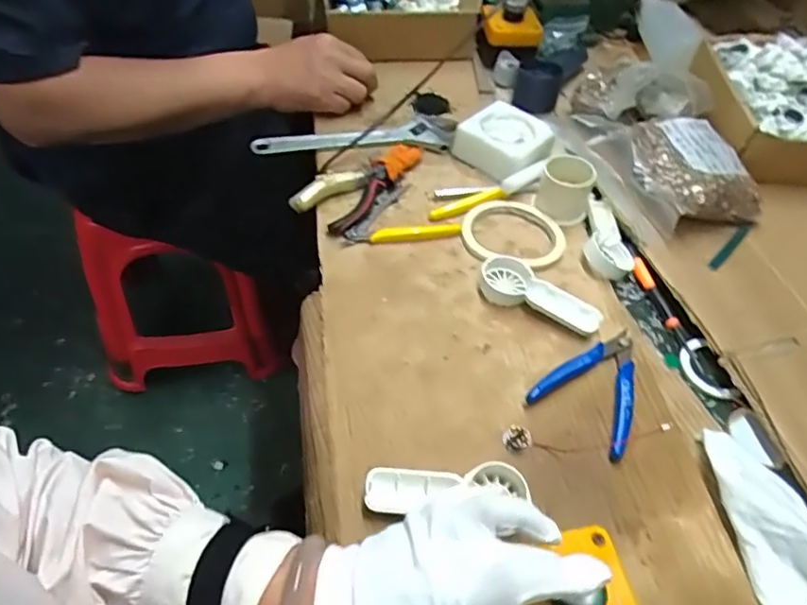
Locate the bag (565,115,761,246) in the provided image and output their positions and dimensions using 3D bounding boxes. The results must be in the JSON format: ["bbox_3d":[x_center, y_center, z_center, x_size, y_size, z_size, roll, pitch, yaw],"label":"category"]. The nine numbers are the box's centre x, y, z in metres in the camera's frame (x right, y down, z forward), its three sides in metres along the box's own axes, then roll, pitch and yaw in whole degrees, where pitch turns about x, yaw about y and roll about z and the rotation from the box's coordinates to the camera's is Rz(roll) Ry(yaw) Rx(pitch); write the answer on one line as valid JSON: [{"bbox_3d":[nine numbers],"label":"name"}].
[{"bbox_3d":[0.275,-0.145,0.612,0.142,0.052,0.166,-14,53,-14],"label":"bag"}]

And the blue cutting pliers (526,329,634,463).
[{"bbox_3d":[0.163,0.063,0.466,0.077,0.011,0.113,33,57,23],"label":"blue cutting pliers"}]

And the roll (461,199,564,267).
[{"bbox_3d":[0.110,-0.073,0.569,0.100,0.013,0.093,1,51,-1],"label":"roll"}]

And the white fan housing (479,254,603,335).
[{"bbox_3d":[0.123,-0.009,0.516,0.111,0.017,0.047,21,53,15],"label":"white fan housing"}]

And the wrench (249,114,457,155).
[{"bbox_3d":[-0.055,-0.198,0.662,0.227,0.020,0.060,-1,51,-2],"label":"wrench"}]

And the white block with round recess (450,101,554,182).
[{"bbox_3d":[0.111,-0.178,0.635,0.089,0.036,0.088,-31,59,-25],"label":"white block with round recess"}]

